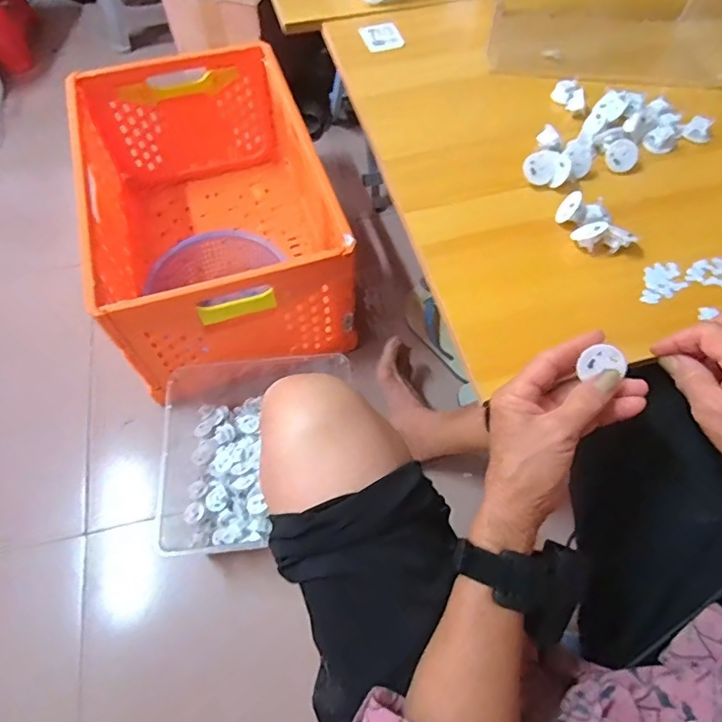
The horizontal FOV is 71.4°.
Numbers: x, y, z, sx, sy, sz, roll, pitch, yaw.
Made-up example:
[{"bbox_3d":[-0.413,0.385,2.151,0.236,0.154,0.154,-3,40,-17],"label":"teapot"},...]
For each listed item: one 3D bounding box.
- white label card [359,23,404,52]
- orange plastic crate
[{"bbox_3d":[0.028,-0.439,0.681,0.051,0.004,0.056,-17,67,-5],"label":"white label card"},{"bbox_3d":[-0.287,-0.290,0.995,0.393,0.293,0.626,-16,62,-9],"label":"orange plastic crate"}]

